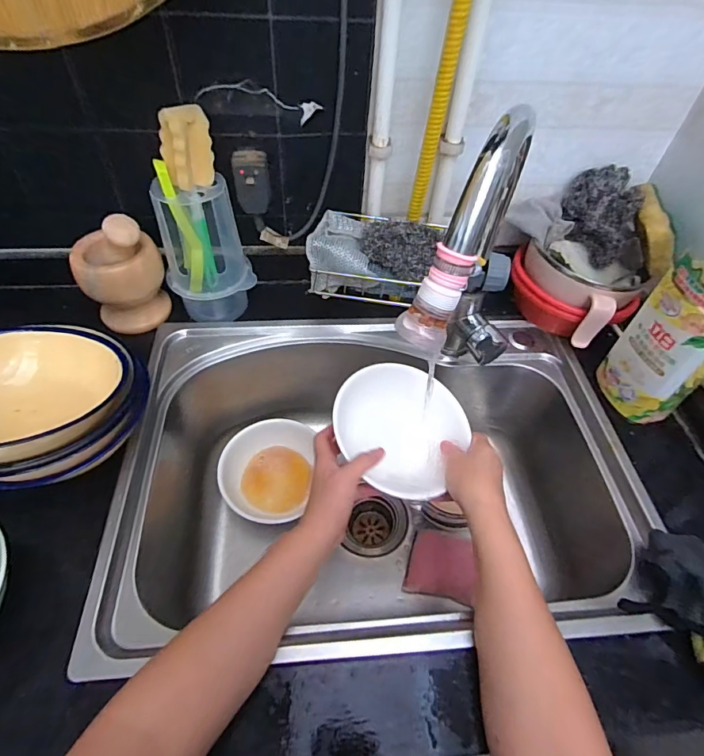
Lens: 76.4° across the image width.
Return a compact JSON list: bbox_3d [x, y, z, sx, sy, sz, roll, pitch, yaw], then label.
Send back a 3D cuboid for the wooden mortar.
[{"bbox_3d":[-0.301,-0.127,0.601,0.099,0.132,0.091,-23,56,-20],"label":"wooden mortar"}]

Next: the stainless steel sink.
[{"bbox_3d":[0.028,0.159,0.611,0.570,0.244,0.407,-2,52,-5],"label":"stainless steel sink"}]

